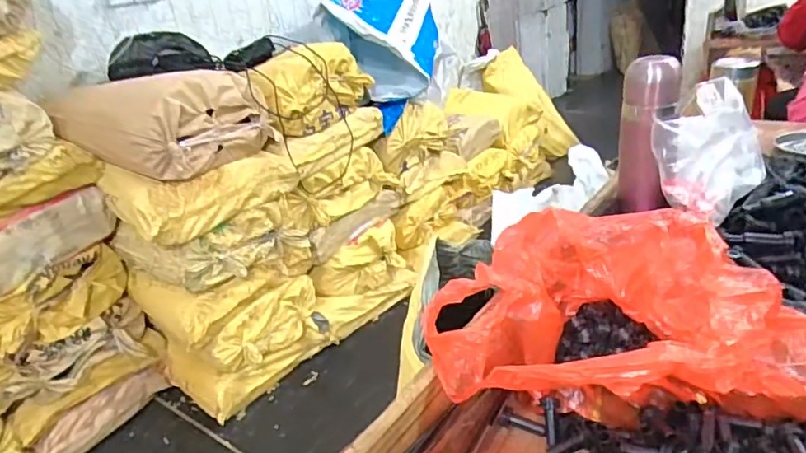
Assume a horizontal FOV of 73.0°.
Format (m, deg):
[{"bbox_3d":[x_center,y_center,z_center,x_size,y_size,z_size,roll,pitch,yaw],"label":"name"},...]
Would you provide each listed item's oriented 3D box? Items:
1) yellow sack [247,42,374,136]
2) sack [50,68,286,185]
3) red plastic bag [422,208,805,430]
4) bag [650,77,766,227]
[{"bbox_3d":[-0.275,-0.411,1.624,0.151,0.216,0.377,9,30,33],"label":"yellow sack"},{"bbox_3d":[-0.582,-0.268,1.371,0.279,0.245,0.414,15,33,40],"label":"sack"},{"bbox_3d":[0.204,0.078,0.461,0.356,0.123,0.184,-1,26,14],"label":"red plastic bag"},{"bbox_3d":[0.373,-0.094,0.660,0.088,0.117,0.173,15,33,40],"label":"bag"}]

